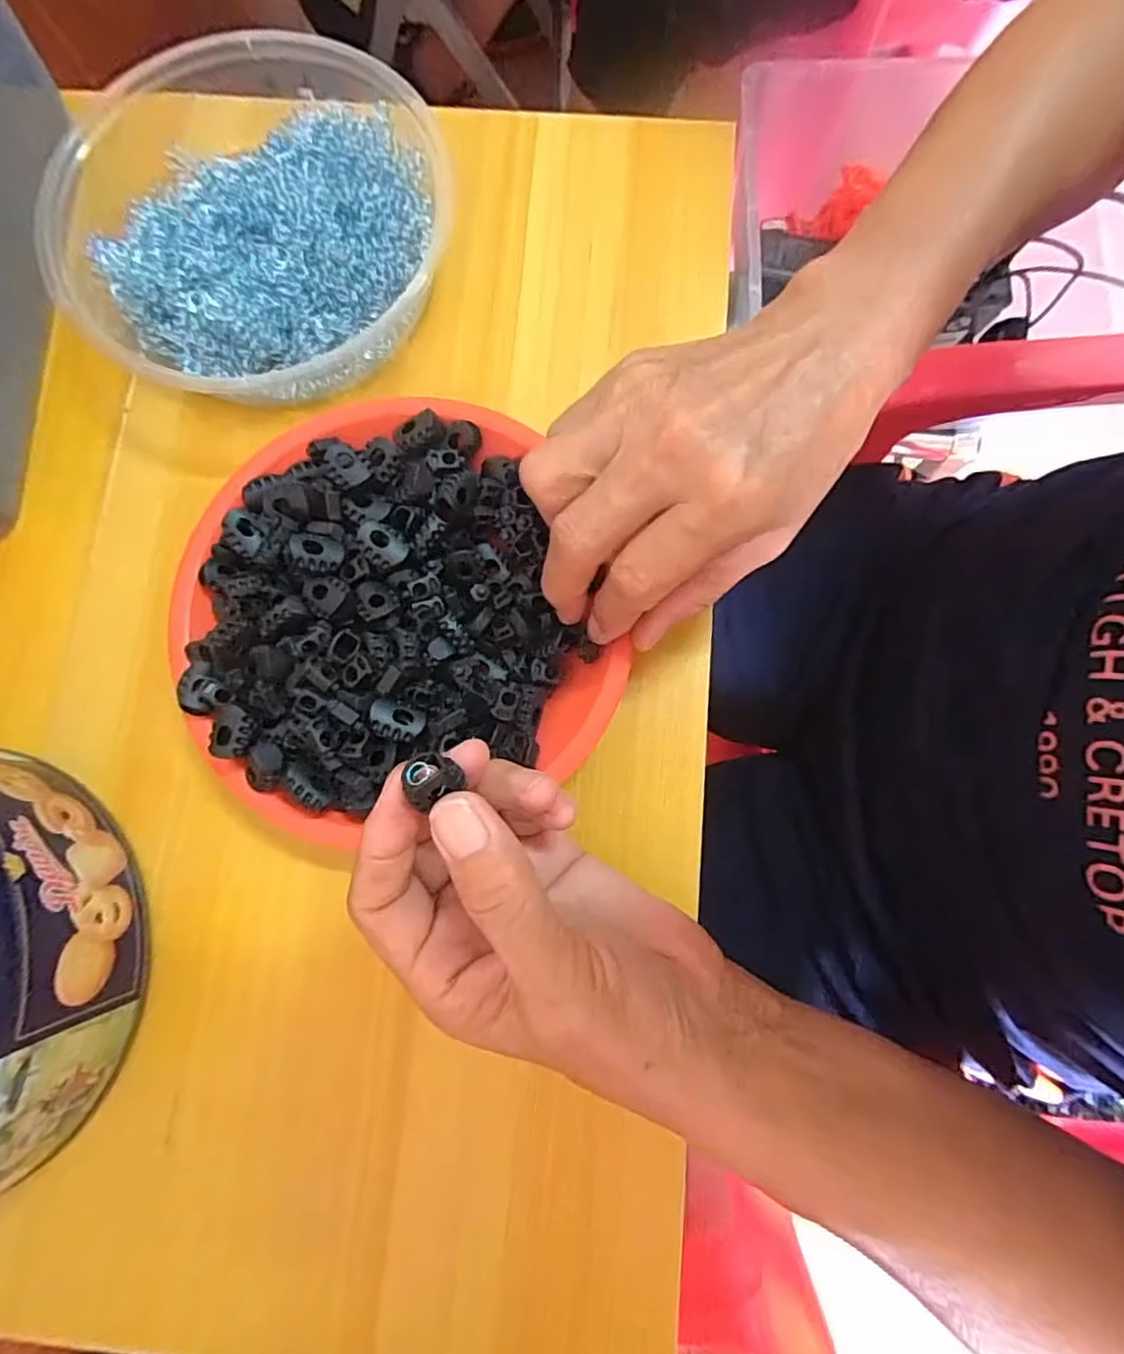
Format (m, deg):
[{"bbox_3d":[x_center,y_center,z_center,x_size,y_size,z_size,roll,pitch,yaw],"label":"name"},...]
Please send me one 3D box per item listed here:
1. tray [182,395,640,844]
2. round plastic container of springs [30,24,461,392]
[{"bbox_3d":[-0.077,-0.033,0.266,0.171,0.035,0.177,0,80,1],"label":"tray"},{"bbox_3d":[-0.144,-0.220,0.295,0.165,0.054,0.165,0,80,1],"label":"round plastic container of springs"}]

